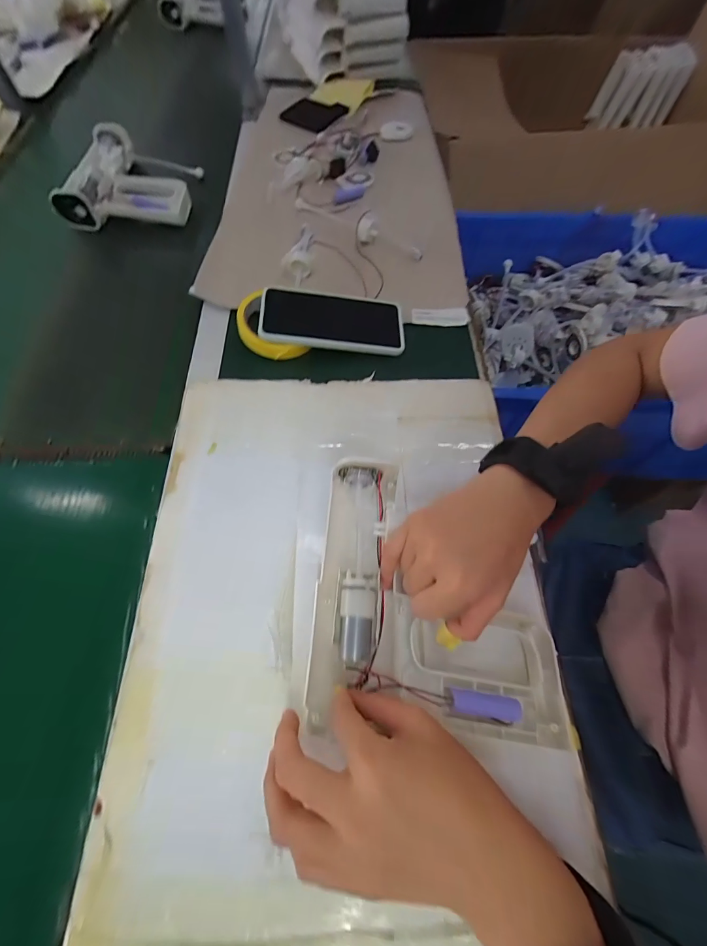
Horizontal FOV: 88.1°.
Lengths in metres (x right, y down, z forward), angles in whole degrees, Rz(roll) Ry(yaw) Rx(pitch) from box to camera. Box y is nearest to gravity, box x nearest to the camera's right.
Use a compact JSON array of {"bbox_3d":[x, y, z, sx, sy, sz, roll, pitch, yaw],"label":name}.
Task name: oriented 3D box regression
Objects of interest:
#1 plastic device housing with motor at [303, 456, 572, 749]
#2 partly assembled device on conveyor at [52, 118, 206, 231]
[{"bbox_3d":[0.060,0.089,0.295,0.179,0.036,0.200,2,63,1],"label":"plastic device housing with motor"},{"bbox_3d":[-0.367,-0.497,0.611,0.195,0.059,0.237,-6,64,-3],"label":"partly assembled device on conveyor"}]

